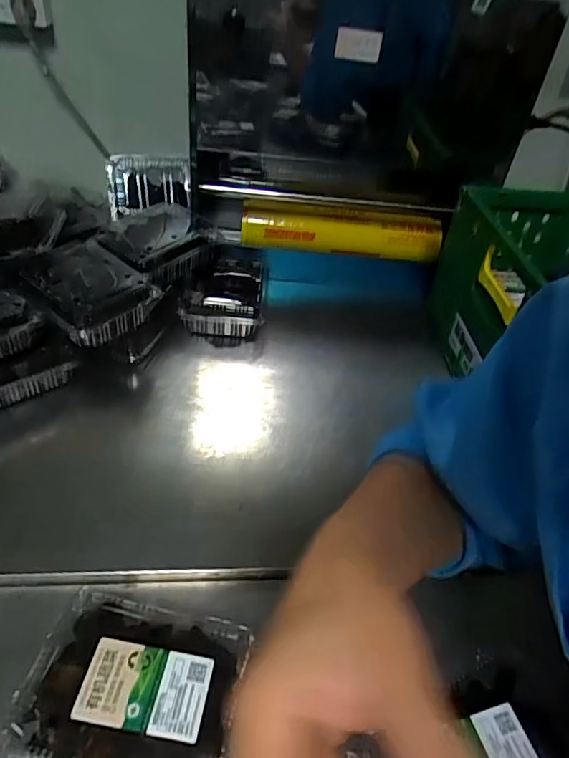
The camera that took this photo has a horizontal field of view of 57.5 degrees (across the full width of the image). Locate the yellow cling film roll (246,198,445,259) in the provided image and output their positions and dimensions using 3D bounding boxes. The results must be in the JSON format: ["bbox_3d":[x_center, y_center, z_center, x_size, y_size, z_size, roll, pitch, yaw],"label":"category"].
[{"bbox_3d":[0.097,-0.271,0.949,0.349,0.071,0.066,5,42,-2],"label":"yellow cling film roll"}]

